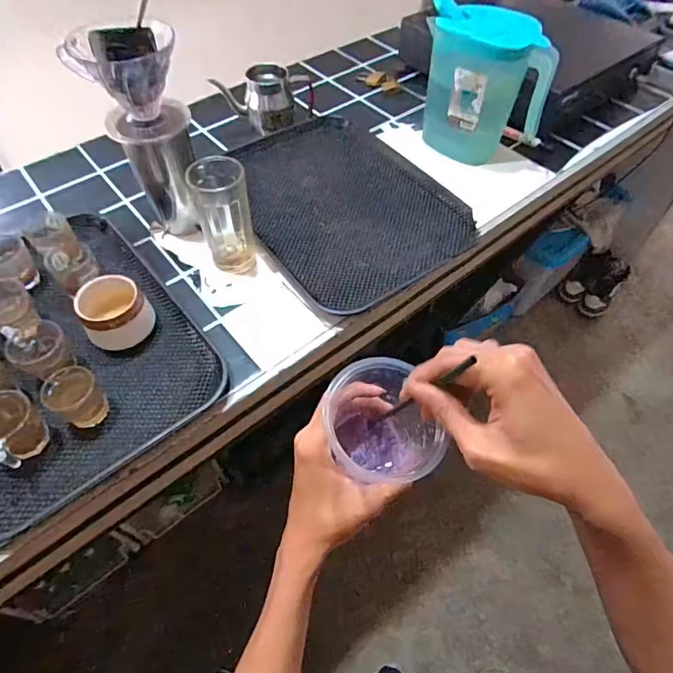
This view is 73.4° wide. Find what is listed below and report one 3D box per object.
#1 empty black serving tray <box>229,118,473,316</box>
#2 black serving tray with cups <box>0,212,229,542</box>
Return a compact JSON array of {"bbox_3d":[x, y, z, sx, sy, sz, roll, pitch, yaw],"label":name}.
[{"bbox_3d":[0.007,-0.210,0.693,0.283,0.016,0.361,-32,66,-19],"label":"empty black serving tray"},{"bbox_3d":[-0.331,0.009,0.520,0.288,0.076,0.347,-35,61,-22],"label":"black serving tray with cups"}]

